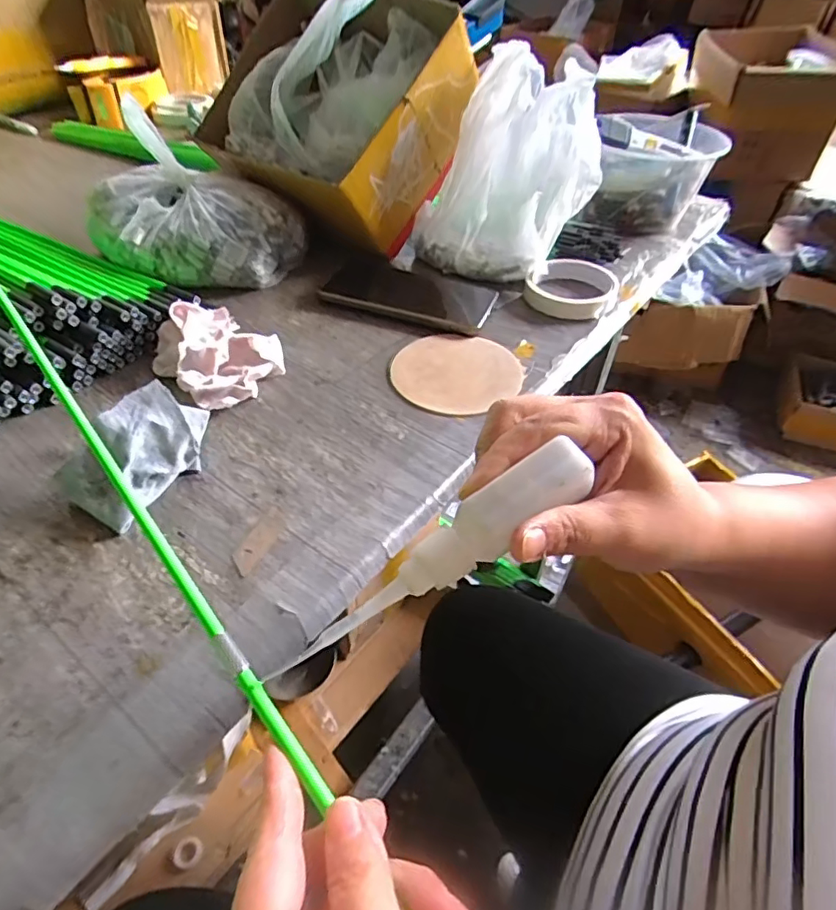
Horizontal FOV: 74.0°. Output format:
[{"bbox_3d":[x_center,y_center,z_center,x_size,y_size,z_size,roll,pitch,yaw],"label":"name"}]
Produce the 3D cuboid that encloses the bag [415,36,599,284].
[{"bbox_3d":[0.086,-0.280,0.543,0.164,0.170,0.137,17,47,13],"label":"bag"}]

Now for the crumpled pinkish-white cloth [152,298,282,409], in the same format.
[{"bbox_3d":[-0.158,-0.085,0.438,0.102,0.040,0.084,35,54,28],"label":"crumpled pinkish-white cloth"}]

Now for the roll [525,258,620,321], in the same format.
[{"bbox_3d":[0.146,-0.162,0.535,0.083,0.025,0.082,1,46,-1],"label":"roll"}]

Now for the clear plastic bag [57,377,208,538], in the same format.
[{"bbox_3d":[-0.176,-0.005,0.350,0.047,0.055,0.091,24,49,20],"label":"clear plastic bag"}]

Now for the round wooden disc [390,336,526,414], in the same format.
[{"bbox_3d":[0.033,-0.067,0.459,0.105,0.005,0.105,1,46,-1],"label":"round wooden disc"}]

